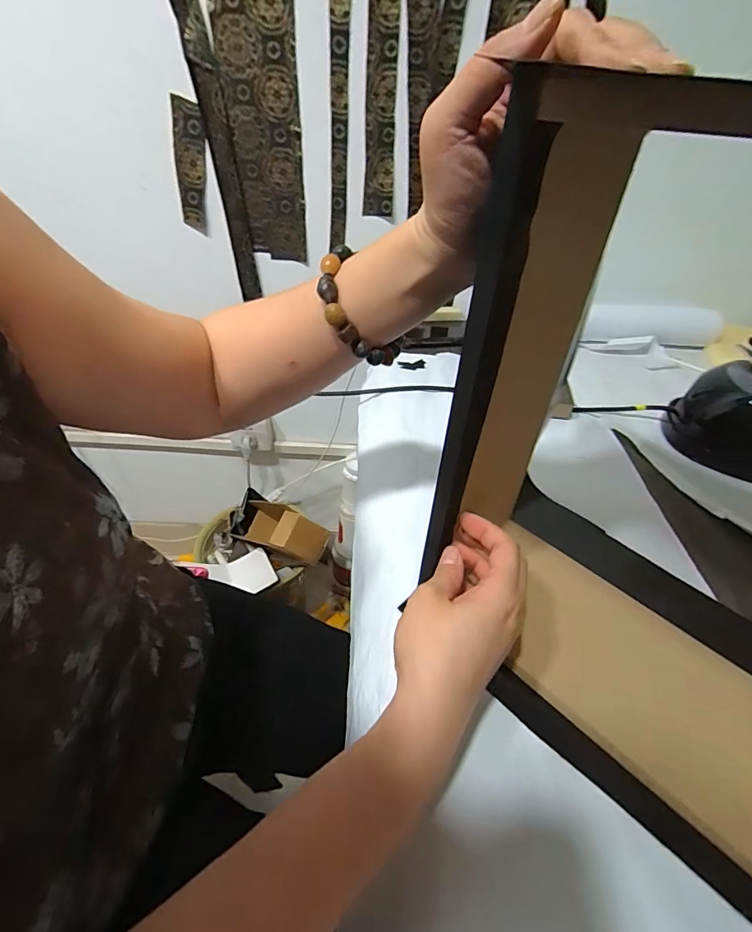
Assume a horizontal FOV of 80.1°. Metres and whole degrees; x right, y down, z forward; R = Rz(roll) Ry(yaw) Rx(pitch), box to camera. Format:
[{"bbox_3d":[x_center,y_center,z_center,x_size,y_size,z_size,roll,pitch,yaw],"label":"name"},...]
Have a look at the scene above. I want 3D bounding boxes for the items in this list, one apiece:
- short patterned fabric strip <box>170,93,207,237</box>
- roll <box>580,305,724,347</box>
[{"bbox_3d":[-0.294,-0.470,0.712,0.050,0.177,0.008,13,40,1],"label":"short patterned fabric strip"},{"bbox_3d":[0.484,-0.240,0.784,0.215,0.065,0.061,14,41,11],"label":"roll"}]

